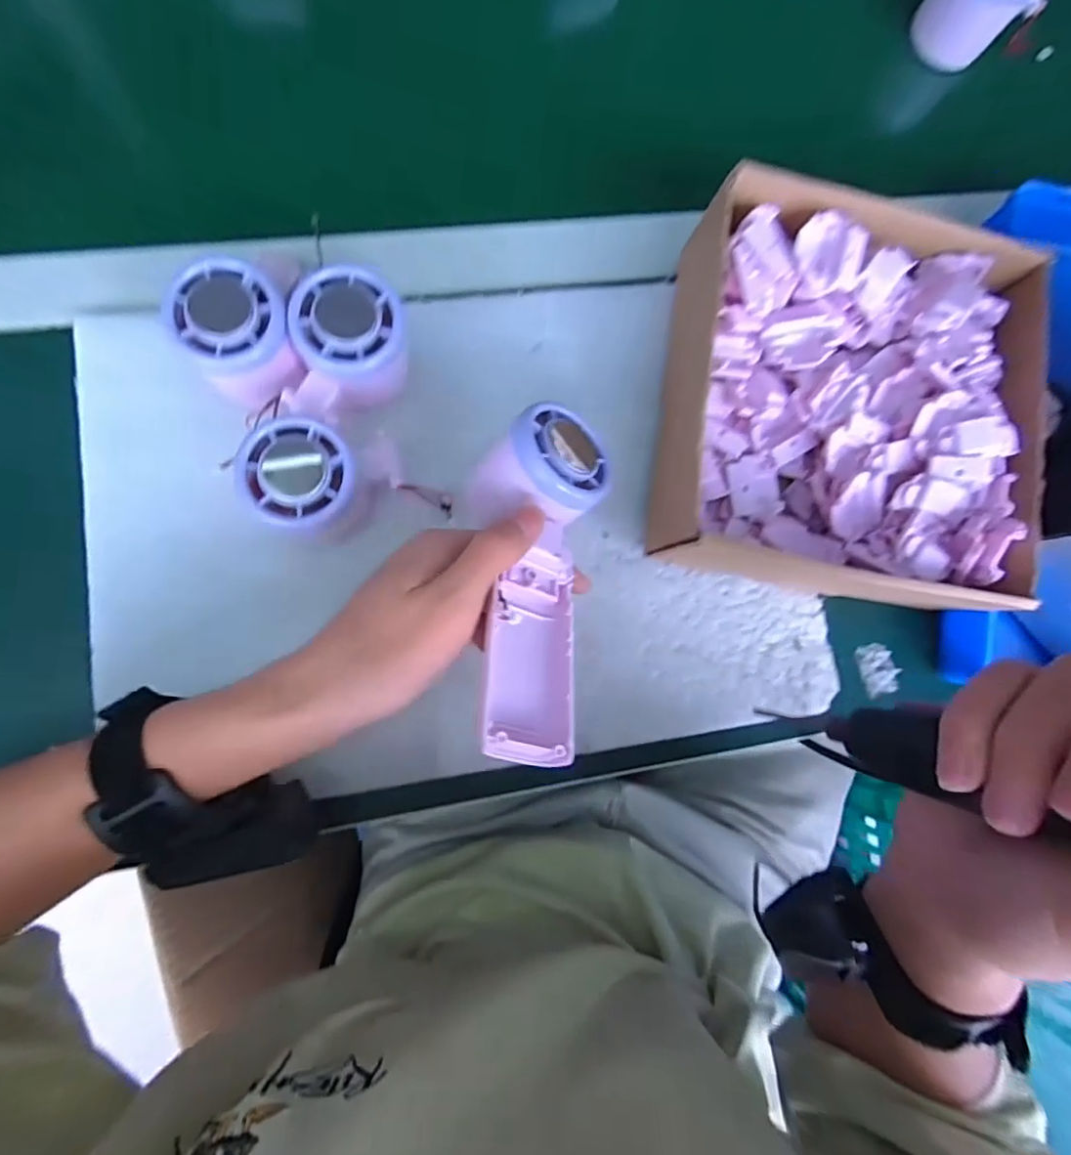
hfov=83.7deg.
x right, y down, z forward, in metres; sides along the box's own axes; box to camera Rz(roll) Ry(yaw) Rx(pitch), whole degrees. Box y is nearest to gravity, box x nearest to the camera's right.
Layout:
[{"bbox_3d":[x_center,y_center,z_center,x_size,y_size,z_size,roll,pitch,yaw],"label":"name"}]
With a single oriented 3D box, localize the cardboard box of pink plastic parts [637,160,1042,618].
[{"bbox_3d":[0.174,-0.098,0.341,0.200,0.068,0.207,8,84,-6],"label":"cardboard box of pink plastic parts"}]

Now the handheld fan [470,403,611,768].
[{"bbox_3d":[0.000,-0.002,0.271,0.058,0.042,0.163,6,70,-6],"label":"handheld fan"}]

